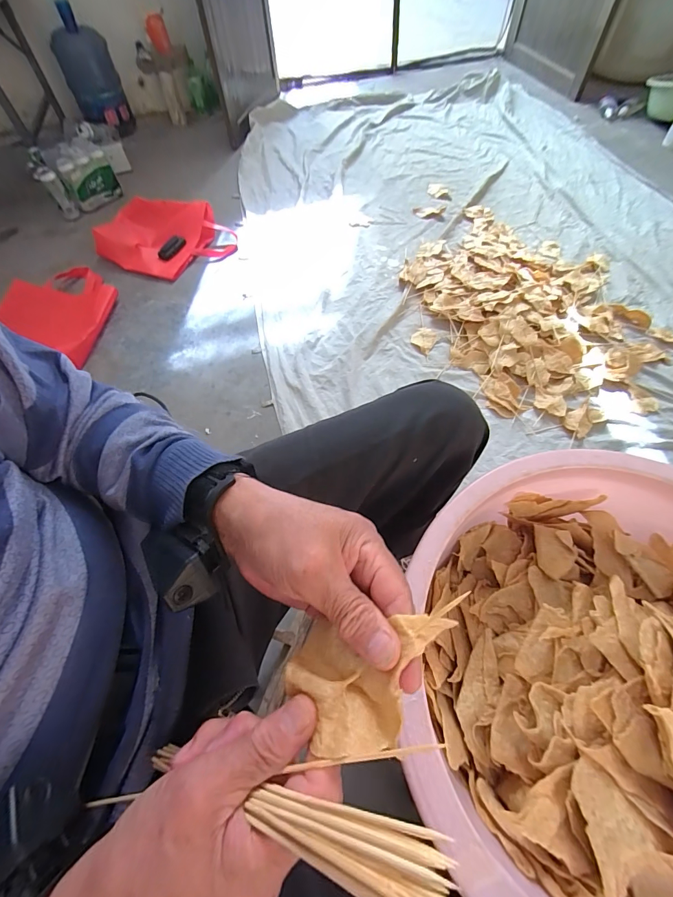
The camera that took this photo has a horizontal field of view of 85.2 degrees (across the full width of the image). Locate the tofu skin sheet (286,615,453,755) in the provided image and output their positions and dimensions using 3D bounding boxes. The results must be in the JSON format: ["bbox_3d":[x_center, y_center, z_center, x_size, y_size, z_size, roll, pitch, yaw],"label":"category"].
[{"bbox_3d":[0.015,0.123,0.193,0.085,0.017,0.060,-12,52,21],"label":"tofu skin sheet"}]

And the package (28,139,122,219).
[{"bbox_3d":[-0.931,-0.982,1.327,0.244,0.165,0.160,-26,63,-10],"label":"package"}]

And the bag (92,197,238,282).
[{"bbox_3d":[-0.579,-0.710,1.256,0.397,0.109,0.325,24,66,16],"label":"bag"}]

